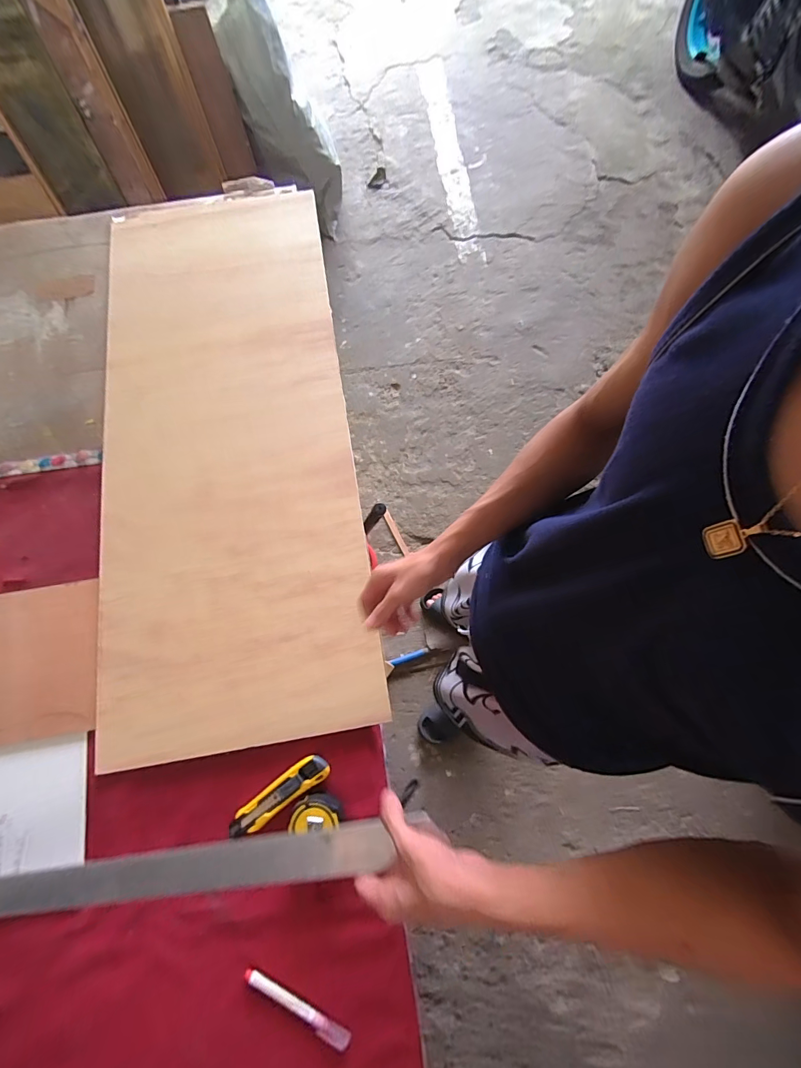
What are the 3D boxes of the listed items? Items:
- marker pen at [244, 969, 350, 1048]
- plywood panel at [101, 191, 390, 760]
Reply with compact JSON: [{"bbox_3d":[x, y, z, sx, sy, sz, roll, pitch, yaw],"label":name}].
[{"bbox_3d":[-0.124,0.563,0.474,0.140,0.010,0.018,22,78,7],"label":"marker pen"},{"bbox_3d":[-0.286,-0.167,0.650,0.390,0.012,0.952,-10,76,-1],"label":"plywood panel"}]

